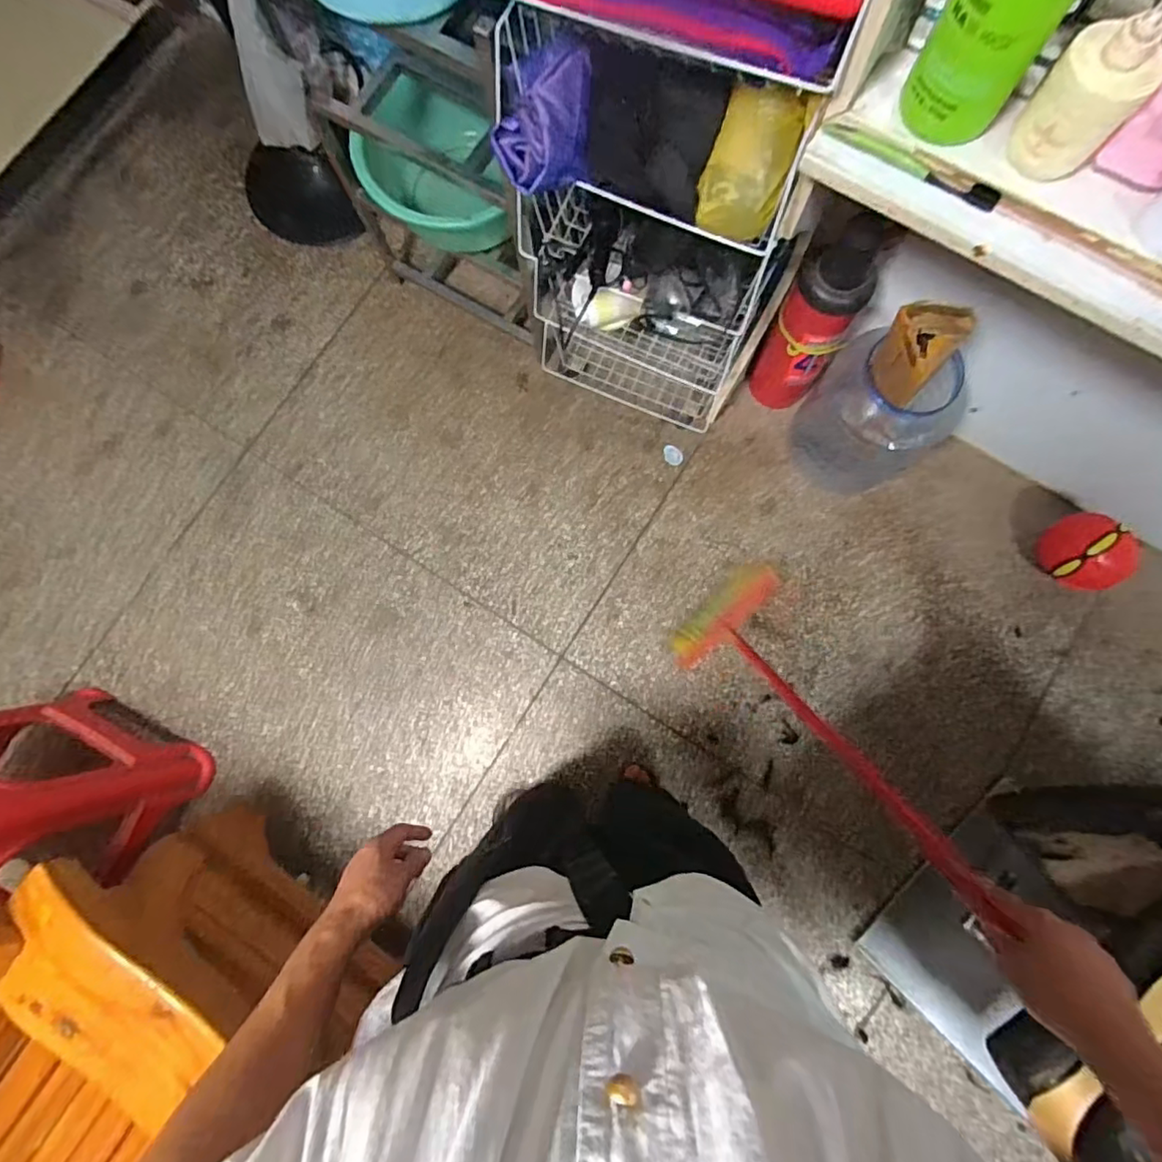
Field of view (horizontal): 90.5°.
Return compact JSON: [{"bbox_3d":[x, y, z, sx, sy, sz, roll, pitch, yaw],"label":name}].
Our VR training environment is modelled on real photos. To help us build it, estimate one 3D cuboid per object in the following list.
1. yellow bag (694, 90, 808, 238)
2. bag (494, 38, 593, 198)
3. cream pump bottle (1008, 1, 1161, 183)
[{"bbox_3d":[0.202,-0.505,0.688,0.101,0.127,0.112,15,82,4],"label":"yellow bag"},{"bbox_3d":[-0.046,-0.583,0.729,0.120,0.064,0.162,6,81,3],"label":"bag"},{"bbox_3d":[0.440,-0.425,0.484,0.081,0.138,0.074,35,84,7],"label":"cream pump bottle"}]

